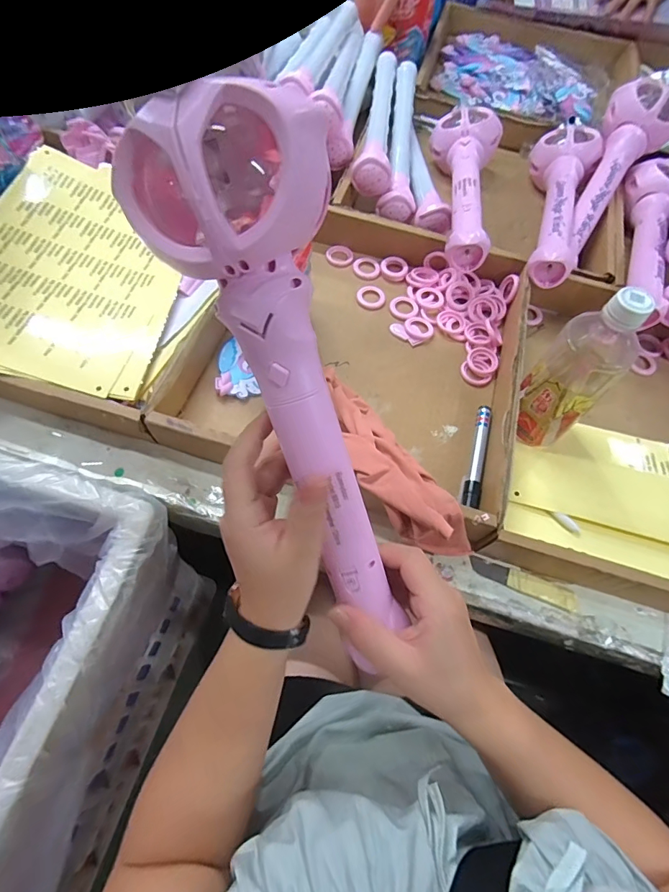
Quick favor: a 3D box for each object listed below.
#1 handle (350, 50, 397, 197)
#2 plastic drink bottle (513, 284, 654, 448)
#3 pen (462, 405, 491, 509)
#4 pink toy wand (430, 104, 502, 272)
[{"bbox_3d":[0.072,-0.494,0.650,0.054,0.044,0.313,10,64,0],"label":"handle"},{"bbox_3d":[0.236,-0.074,0.424,0.066,0.181,0.079,40,70,15],"label":"plastic drink bottle"},{"bbox_3d":[0.153,0.010,0.470,0.016,0.020,0.125,15,65,4],"label":"pen"},{"bbox_3d":[0.171,-0.363,0.608,0.094,0.084,0.322,14,65,4],"label":"pink toy wand"}]

